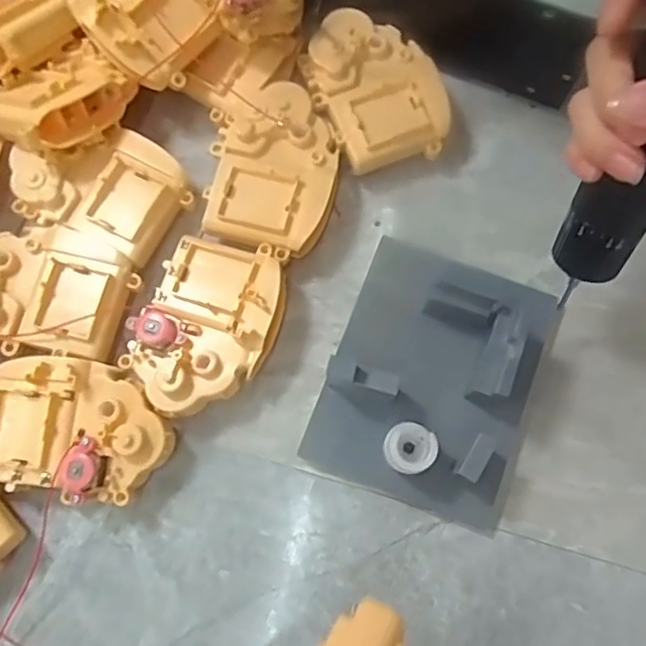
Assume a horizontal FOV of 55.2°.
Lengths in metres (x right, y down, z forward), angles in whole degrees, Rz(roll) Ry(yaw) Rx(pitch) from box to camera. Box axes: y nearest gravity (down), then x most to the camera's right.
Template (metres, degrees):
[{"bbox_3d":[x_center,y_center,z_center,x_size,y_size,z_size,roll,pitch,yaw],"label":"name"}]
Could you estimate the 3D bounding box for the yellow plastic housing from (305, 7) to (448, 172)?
[{"bbox_3d":[0.034,-0.144,0.382,0.073,0.035,0.100,-13,76,-2],"label":"yellow plastic housing"}]

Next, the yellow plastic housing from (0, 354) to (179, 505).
[{"bbox_3d":[-0.131,0.056,0.335,0.099,0.034,0.069,8,76,3],"label":"yellow plastic housing"}]

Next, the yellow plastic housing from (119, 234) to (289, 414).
[{"bbox_3d":[-0.063,0.002,0.347,0.074,0.035,0.104,23,78,7],"label":"yellow plastic housing"}]

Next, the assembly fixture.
[{"bbox_3d":[0.063,0.027,0.334,0.111,0.041,0.137,20,77,6],"label":"assembly fixture"}]

